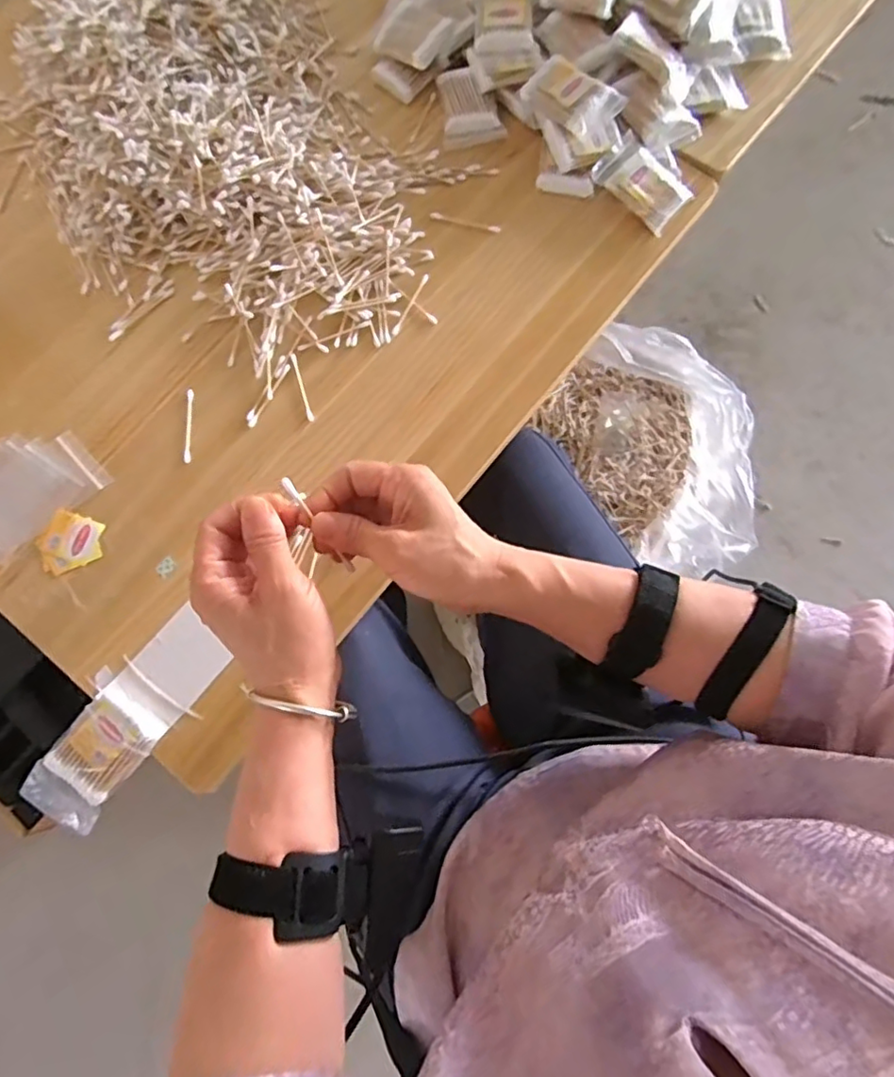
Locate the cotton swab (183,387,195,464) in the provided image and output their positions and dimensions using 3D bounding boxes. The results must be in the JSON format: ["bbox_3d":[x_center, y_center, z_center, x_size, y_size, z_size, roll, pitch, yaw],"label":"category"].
[{"bbox_3d":[-0.249,-0.109,0.560,0.007,0.004,0.076,-4,75,-1],"label":"cotton swab"}]

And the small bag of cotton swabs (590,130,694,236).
[{"bbox_3d":[0.207,-0.375,0.621,0.095,0.033,0.065,39,78,9],"label":"small bag of cotton swabs"}]

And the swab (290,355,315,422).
[{"bbox_3d":[-0.142,-0.148,0.569,0.006,0.004,0.075,-18,76,-5],"label":"swab"}]

